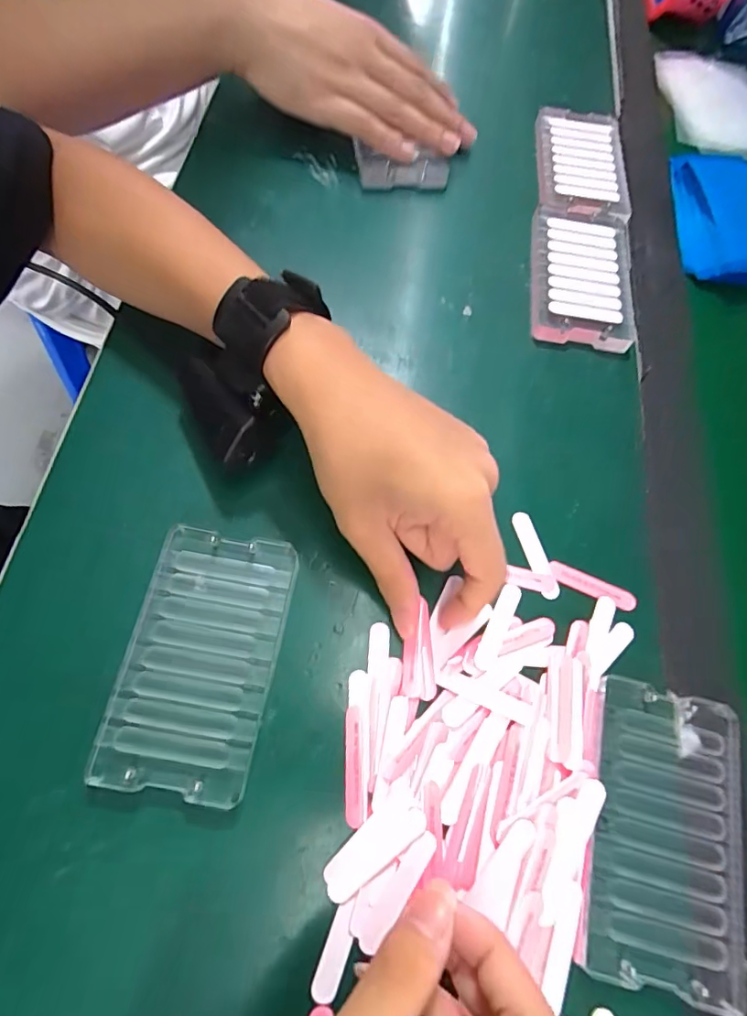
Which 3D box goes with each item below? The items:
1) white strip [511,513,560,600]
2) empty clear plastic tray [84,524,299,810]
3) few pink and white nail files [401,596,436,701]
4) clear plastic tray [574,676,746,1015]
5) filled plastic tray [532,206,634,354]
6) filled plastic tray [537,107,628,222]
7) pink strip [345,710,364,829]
[{"bbox_3d":[0.092,0.026,0.290,0.011,0.004,0.051,-14,68,-9],"label":"white strip"},{"bbox_3d":[-0.081,0.071,0.249,0.068,0.015,0.120,9,66,1],"label":"empty clear plastic tray"},{"bbox_3d":[0.024,0.071,0.262,0.017,0.006,0.049,7,66,0],"label":"few pink and white nail files"},{"bbox_3d":[0.135,0.147,0.237,0.071,0.008,0.122,15,66,4],"label":"clear plastic tray"},{"bbox_3d":[0.150,-0.166,0.368,0.070,0.014,0.115,7,66,0],"label":"filled plastic tray"},{"bbox_3d":[0.169,-0.279,0.419,0.069,0.017,0.134,9,67,-4],"label":"filled plastic tray"},{"bbox_3d":[-0.009,0.120,0.239,0.008,0.004,0.049,0,66,-3],"label":"pink strip"}]

